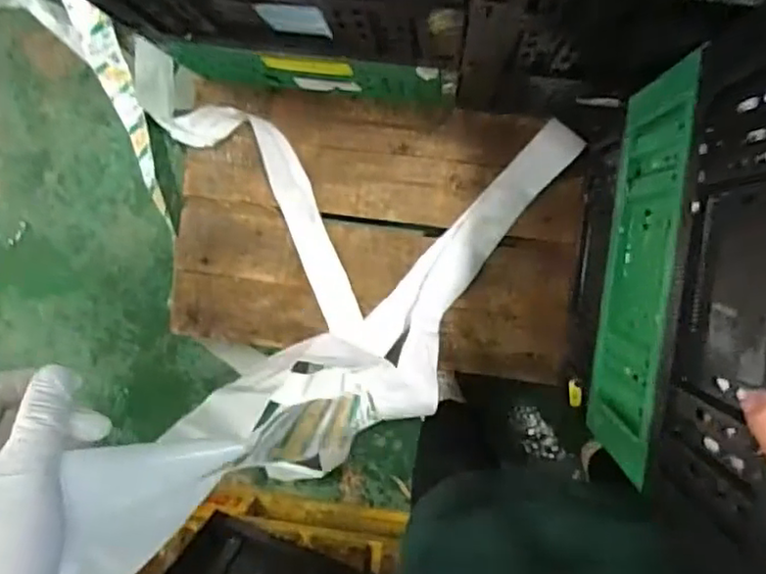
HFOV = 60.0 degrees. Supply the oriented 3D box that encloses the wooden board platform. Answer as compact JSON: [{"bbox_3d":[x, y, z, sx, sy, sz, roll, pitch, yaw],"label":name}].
[{"bbox_3d":[-0.012,-0.082,1.022,0.603,0.039,0.395,6,95,3],"label":"wooden board platform"}]

